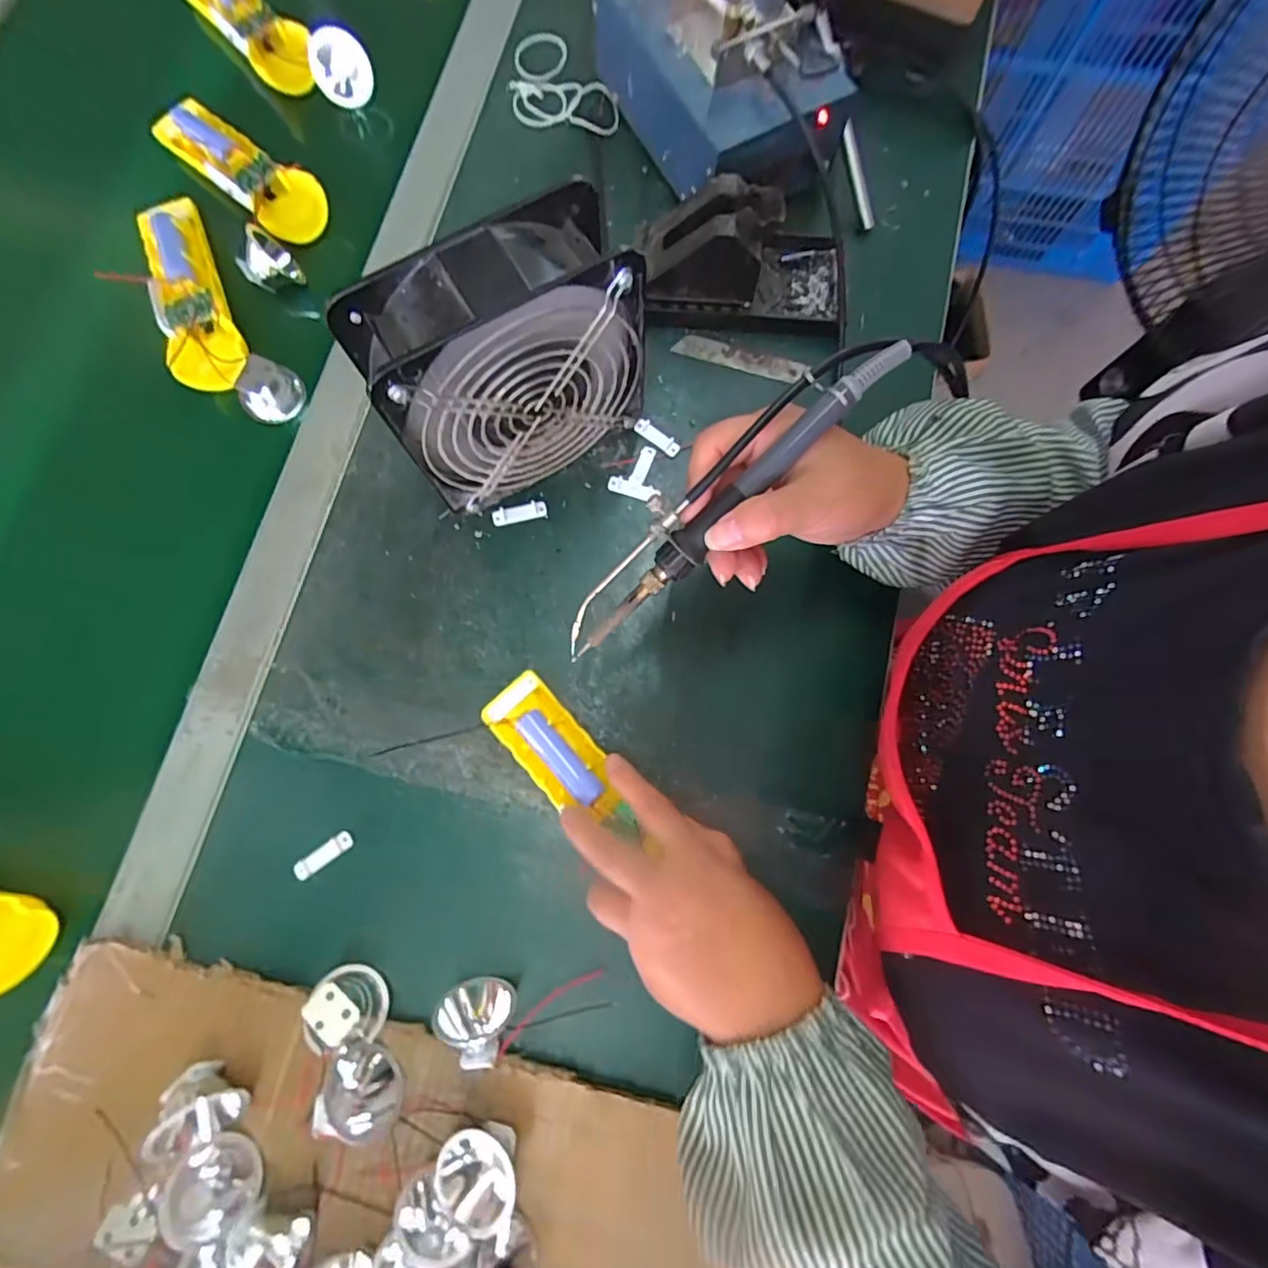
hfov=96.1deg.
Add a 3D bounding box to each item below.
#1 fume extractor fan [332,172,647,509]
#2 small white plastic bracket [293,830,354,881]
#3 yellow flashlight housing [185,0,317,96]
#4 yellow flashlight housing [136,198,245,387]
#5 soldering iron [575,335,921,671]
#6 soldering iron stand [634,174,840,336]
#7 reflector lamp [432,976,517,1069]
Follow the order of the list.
[{"bbox_3d":[-0.070,-0.149,0.336,0.149,0.152,0.060,-32,80,-6],"label":"fume extractor fan"},{"bbox_3d":[-0.191,0.136,0.351,0.037,0.004,0.011,-35,80,-7],"label":"small white plastic bracket"},{"bbox_3d":[-0.332,-0.521,0.484,0.168,0.028,0.046,44,82,9],"label":"yellow flashlight housing"},{"bbox_3d":[-0.332,-0.256,0.422,0.052,0.027,0.174,-26,79,-5],"label":"yellow flashlight housing"},{"bbox_3d":[0.038,-0.064,0.273,0.204,0.020,0.028,-43,80,12],"label":"soldering iron"},{"bbox_3d":[0.079,-0.270,0.405,0.156,0.073,0.073,2,78,1],"label":"soldering iron stand"},{"bbox_3d":[-0.088,0.218,0.319,0.040,0.034,0.040,0,77,-1],"label":"reflector lamp"}]

